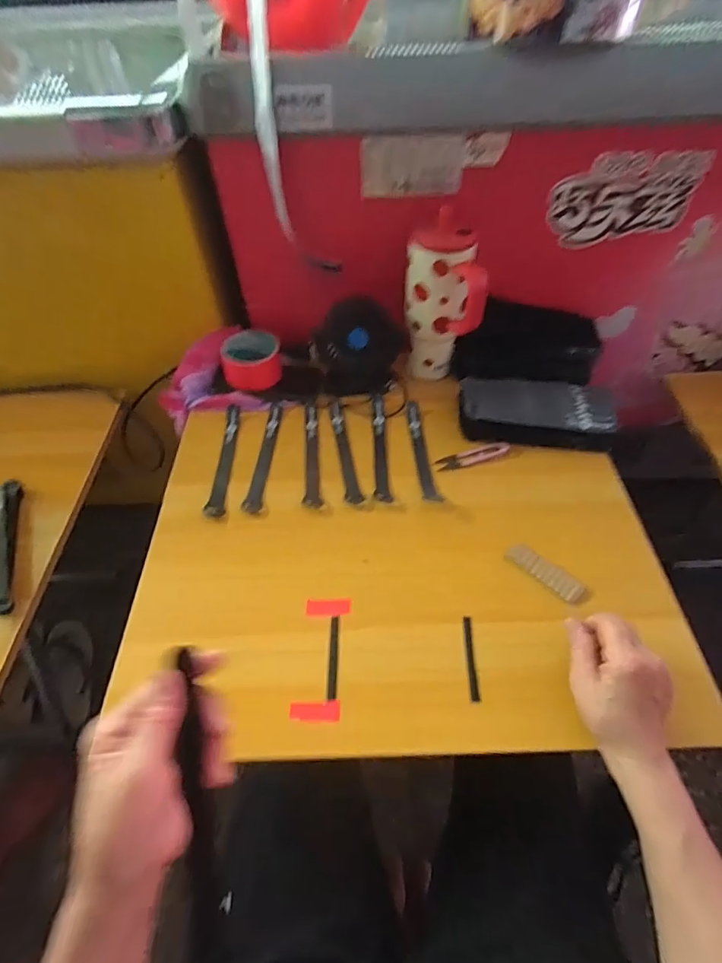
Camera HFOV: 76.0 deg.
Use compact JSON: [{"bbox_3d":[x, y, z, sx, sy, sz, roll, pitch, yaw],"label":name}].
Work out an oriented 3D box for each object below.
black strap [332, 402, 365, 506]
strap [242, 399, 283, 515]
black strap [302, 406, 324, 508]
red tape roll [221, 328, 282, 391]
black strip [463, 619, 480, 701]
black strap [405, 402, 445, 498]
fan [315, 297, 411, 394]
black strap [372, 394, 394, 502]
[{"bbox_3d":[-0.024,-0.044,0.642,0.021,0.010,0.187,-10,52,-5],"label":"black strap"},{"bbox_3d":[-0.133,-0.038,0.642,0.025,0.009,0.198,0,52,2],"label":"strap"},{"bbox_3d":[-0.070,-0.040,0.641,0.023,0.005,0.186,-6,52,-2],"label":"black strap"},{"bbox_3d":[-0.166,-0.185,0.709,0.089,0.060,0.071,-14,53,-8],"label":"red tape roll"},{"bbox_3d":[0.112,0.179,0.470,0.009,0.007,0.081,0,52,2],"label":"black strip"},{"bbox_3d":[0.083,-0.044,0.641,0.023,0.012,0.180,-6,52,-3],"label":"black strap"},{"bbox_3d":[-0.002,-0.195,0.683,0.125,0.126,0.064,-1,52,1],"label":"fan"},{"bbox_3d":[0.026,-0.051,0.645,0.022,0.013,0.200,-3,52,0],"label":"black strap"}]

